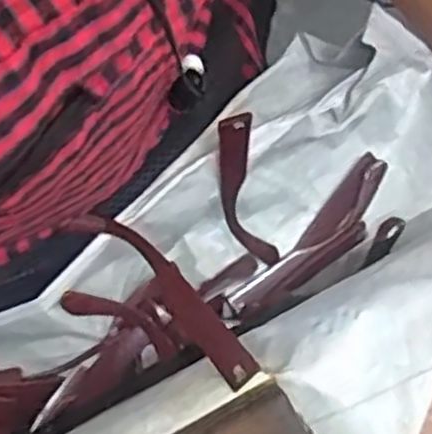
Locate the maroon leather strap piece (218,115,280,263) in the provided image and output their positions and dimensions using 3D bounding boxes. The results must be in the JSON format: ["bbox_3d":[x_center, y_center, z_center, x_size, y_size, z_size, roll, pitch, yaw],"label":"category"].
[{"bbox_3d":[0.018,-0.011,0.492,0.026,0.163,0.017,-22,56,-4],"label":"maroon leather strap piece"}]

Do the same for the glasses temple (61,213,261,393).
[{"bbox_3d":[-0.028,0.040,0.421,0.026,0.008,0.132,-43,68,-7],"label":"glasses temple"}]

